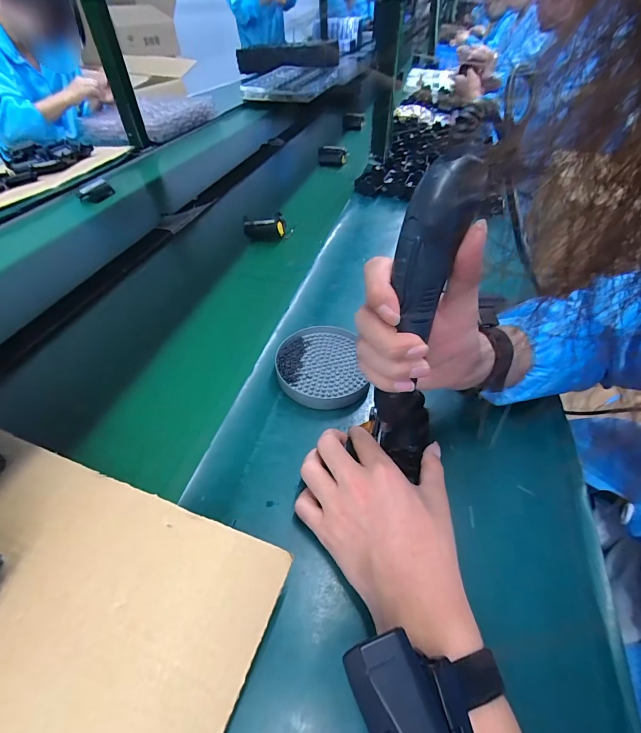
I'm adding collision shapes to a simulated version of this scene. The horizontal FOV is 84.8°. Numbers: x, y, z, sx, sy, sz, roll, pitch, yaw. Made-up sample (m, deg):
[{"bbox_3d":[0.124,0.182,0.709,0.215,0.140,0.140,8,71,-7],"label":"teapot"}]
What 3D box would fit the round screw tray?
[{"bbox_3d":[-0.002,0.000,0.418,0.097,0.024,0.112,-7,48,-7],"label":"round screw tray"}]

